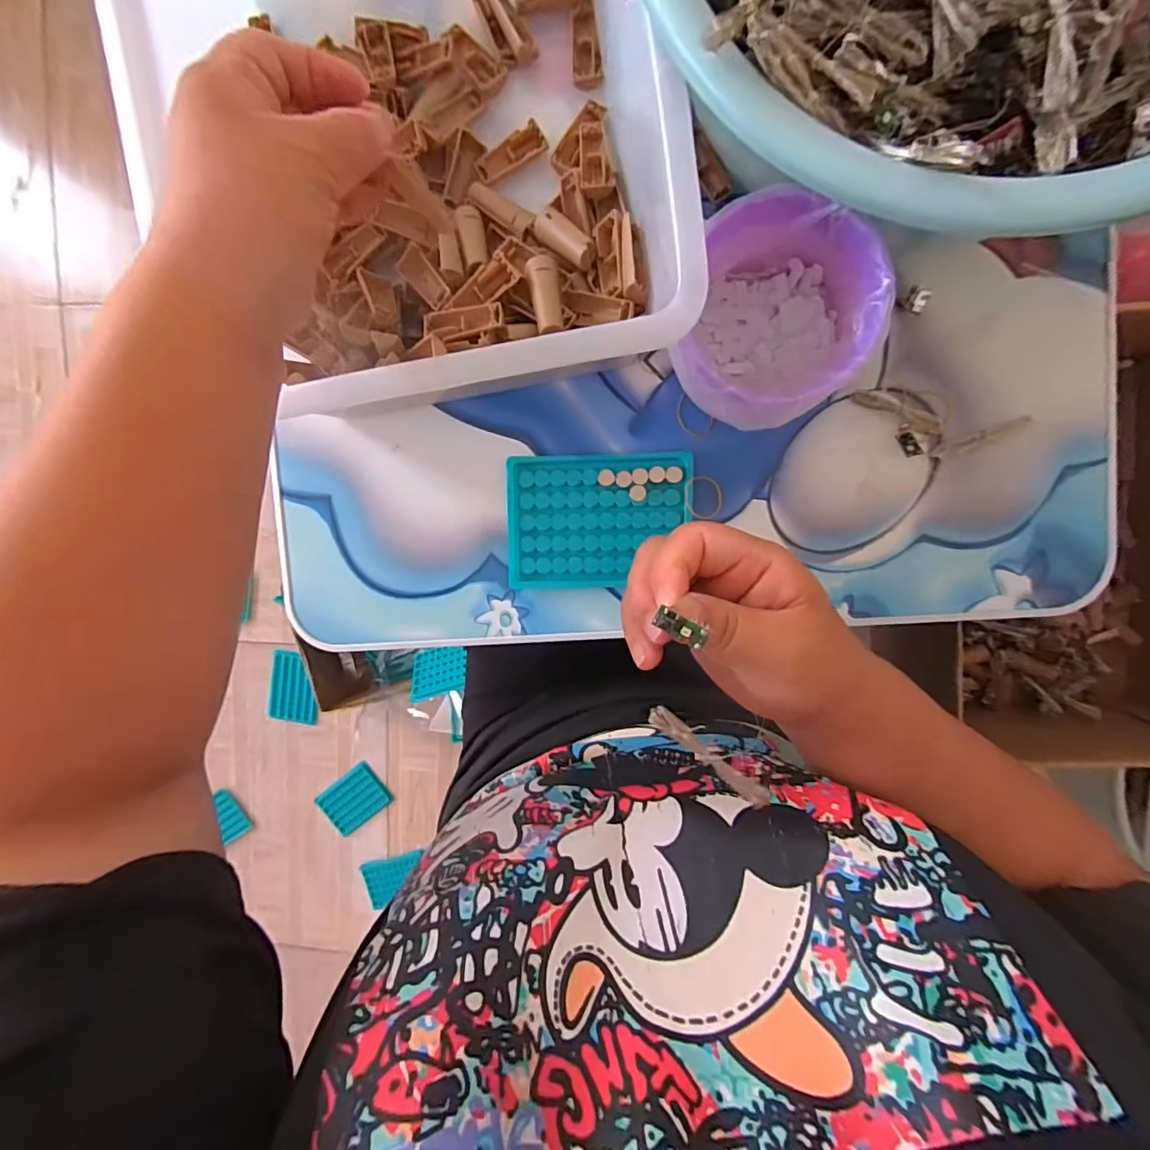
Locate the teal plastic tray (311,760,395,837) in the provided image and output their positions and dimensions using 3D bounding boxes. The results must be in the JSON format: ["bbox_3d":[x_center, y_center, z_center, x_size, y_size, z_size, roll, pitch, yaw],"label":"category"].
[{"bbox_3d":[-0.413,0.421,0.990,0.129,0.011,0.093,-38,91,7],"label":"teal plastic tray"}]

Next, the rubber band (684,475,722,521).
[{"bbox_3d":[0.091,-0.055,0.374,0.027,0.007,0.030,5,95,5],"label":"rubber band"}]

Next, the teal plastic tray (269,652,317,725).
[{"bbox_3d":[-0.534,0.213,0.993,0.103,0.017,0.127,8,96,4],"label":"teal plastic tray"}]

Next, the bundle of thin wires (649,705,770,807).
[{"bbox_3d":[0.061,0.080,0.236,0.061,0.007,0.012,36,97,1],"label":"bundle of thin wires"}]

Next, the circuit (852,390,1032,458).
[{"bbox_3d":[0.249,-0.104,0.360,0.109,0.012,0.044,0,95,5],"label":"circuit"}]

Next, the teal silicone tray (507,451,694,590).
[{"bbox_3d":[0.016,-0.038,0.378,0.128,0.011,0.095,-1,95,5],"label":"teal silicone tray"}]

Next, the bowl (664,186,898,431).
[{"bbox_3d":[0.116,-0.146,0.326,0.102,0.092,0.116,14,96,3],"label":"bowl"}]

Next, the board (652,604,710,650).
[{"bbox_3d":[0.040,0.020,0.199,0.018,0.004,0.008,32,94,3],"label":"board"}]

